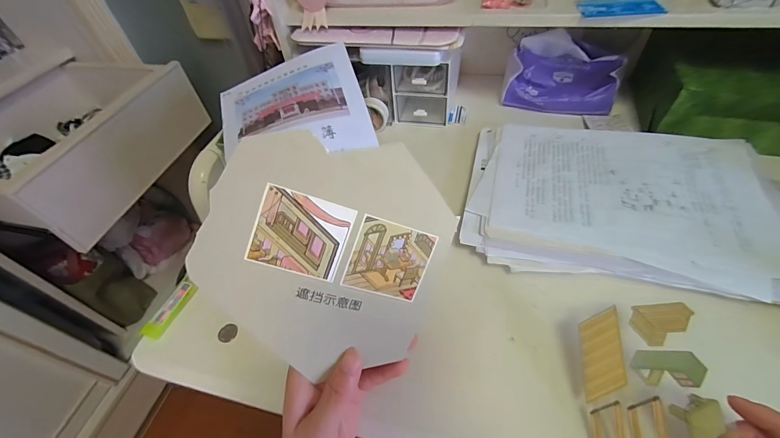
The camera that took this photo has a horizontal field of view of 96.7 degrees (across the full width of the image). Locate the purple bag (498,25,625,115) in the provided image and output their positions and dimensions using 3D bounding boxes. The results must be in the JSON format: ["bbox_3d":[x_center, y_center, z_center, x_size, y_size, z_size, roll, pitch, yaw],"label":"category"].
[{"bbox_3d":[0.249,-0.210,0.506,0.156,0.074,0.087,8,51,13],"label":"purple bag"}]

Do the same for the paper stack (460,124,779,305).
[{"bbox_3d":[0.261,-0.020,0.379,0.338,0.025,0.224,9,51,14],"label":"paper stack"}]

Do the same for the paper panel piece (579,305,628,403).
[{"bbox_3d":[0.164,0.104,0.268,0.027,0.004,0.066,-7,64,30],"label":"paper panel piece"}]

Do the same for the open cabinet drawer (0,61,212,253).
[{"bbox_3d":[-0.624,-0.162,0.701,0.307,0.146,0.407,8,51,13],"label":"open cabinet drawer"}]

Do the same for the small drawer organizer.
[{"bbox_3d":[0.035,-0.230,0.529,0.135,0.117,0.167,8,51,13],"label":"small drawer organizer"}]

